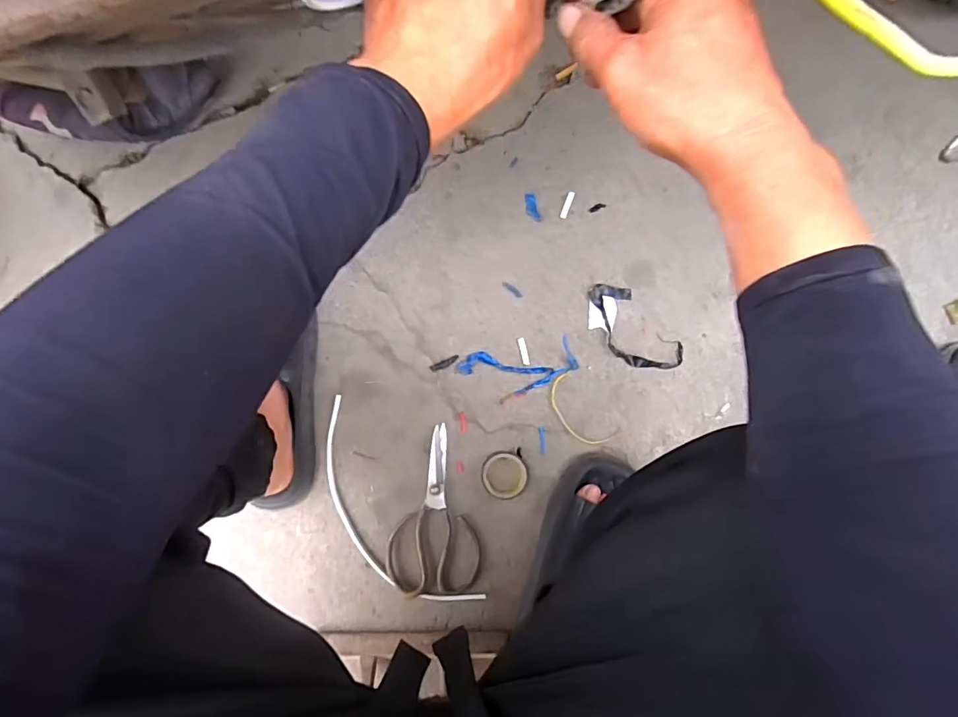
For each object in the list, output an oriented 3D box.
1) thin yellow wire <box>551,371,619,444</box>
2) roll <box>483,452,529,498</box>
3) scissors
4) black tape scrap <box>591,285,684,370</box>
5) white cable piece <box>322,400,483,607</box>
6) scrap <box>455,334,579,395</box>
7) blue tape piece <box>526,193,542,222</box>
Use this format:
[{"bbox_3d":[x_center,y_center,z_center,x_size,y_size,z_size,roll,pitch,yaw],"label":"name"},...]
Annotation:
[{"bbox_3d":[0.129,0.071,0.652,0.048,0.013,0.106,-36,84,-3],"label":"thin yellow wire"},{"bbox_3d":[0.034,0.148,0.639,0.057,0.012,0.058,0,83,1],"label":"roll"},{"bbox_3d":[-0.061,0.192,0.632,0.114,0.008,0.206,-6,83,1],"label":"scissors"},{"bbox_3d":[0.200,-0.038,0.659,0.074,0.008,0.147,-41,84,-3],"label":"black tape scrap"},{"bbox_3d":[-0.125,0.201,0.631,0.095,0.008,0.310,-36,84,-3],"label":"white cable piece"},{"bbox_3d":[0.050,0.014,0.648,0.152,0.014,0.061,-11,83,0],"label":"scrap"},{"bbox_3d":[0.072,-0.205,0.681,0.016,0.004,0.041,-15,83,0],"label":"blue tape piece"}]

